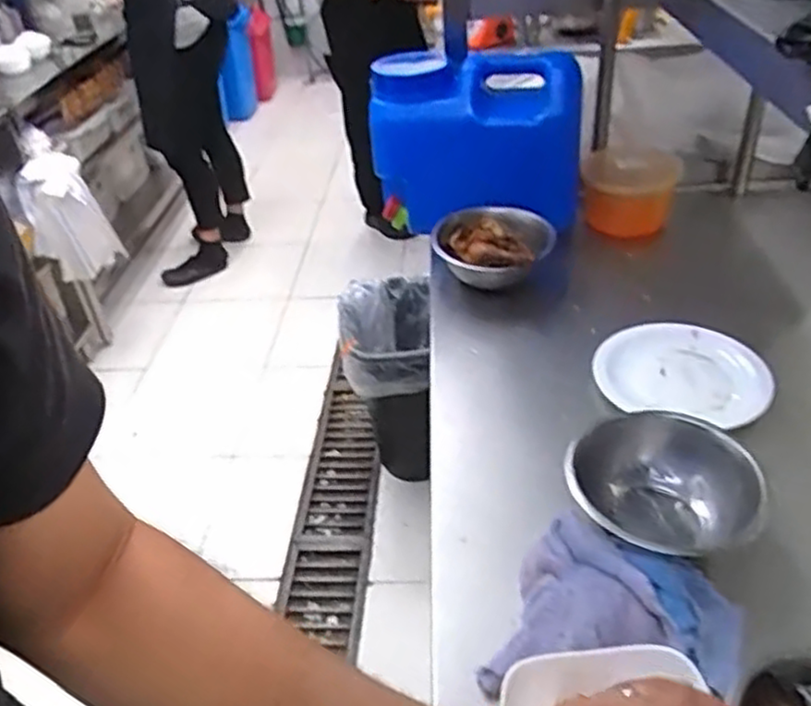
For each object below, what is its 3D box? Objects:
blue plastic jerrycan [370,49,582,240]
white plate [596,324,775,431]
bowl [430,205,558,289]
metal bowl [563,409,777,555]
[{"bbox_3d":[0.103,-0.310,1.060,0.292,0.221,0.152,12,40,22],"label":"blue plastic jerrycan"},{"bbox_3d":[0.310,0.020,0.823,0.170,0.037,0.171,-8,41,7],"label":"white plate"},{"bbox_3d":[0.120,-0.145,1.013,0.166,0.066,0.135,19,44,29],"label":"bowl"},{"bbox_3d":[0.233,0.135,0.653,0.171,0.084,0.162,-4,37,3],"label":"metal bowl"}]

